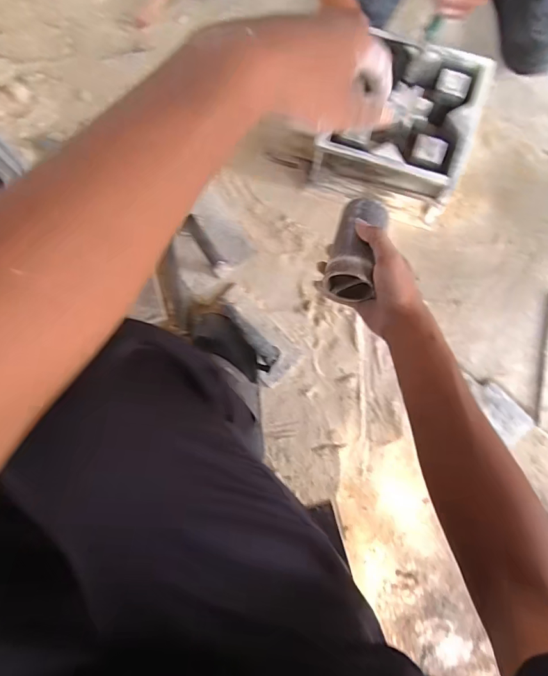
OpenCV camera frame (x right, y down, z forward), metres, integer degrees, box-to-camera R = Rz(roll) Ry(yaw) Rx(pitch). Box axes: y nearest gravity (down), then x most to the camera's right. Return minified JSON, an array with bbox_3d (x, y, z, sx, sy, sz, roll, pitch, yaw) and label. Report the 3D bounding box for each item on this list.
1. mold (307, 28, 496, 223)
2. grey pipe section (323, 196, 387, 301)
[{"bbox_3d":[0.194,-0.347,0.674,0.244,0.135,0.216,18,85,4],"label":"mold"},{"bbox_3d":[0.095,-0.106,0.462,0.055,0.048,0.114,12,82,4],"label":"grey pipe section"}]

